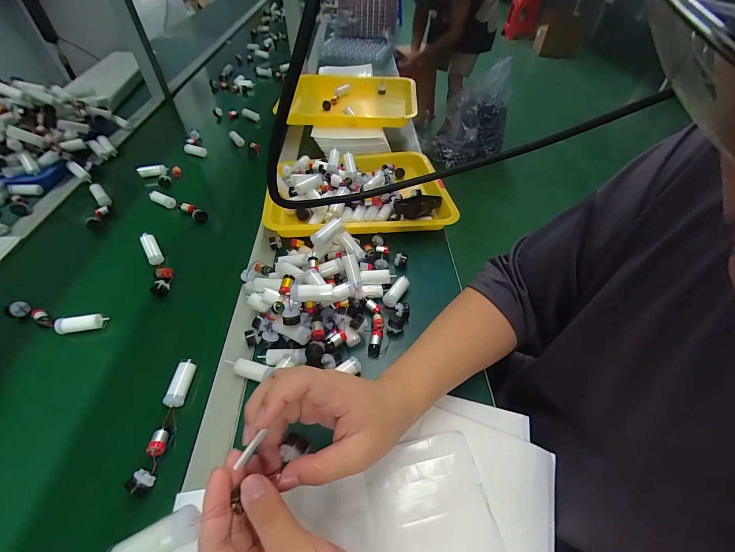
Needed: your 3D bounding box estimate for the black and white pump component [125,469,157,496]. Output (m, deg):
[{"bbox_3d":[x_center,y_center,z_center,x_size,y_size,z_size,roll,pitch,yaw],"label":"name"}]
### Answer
[{"bbox_3d":[-0.222,0.203,0.313,0.019,0.012,0.020,18,52,13],"label":"black and white pump component"}]

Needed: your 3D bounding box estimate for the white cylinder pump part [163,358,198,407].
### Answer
[{"bbox_3d":[-0.220,0.126,0.379,0.019,0.014,0.051,0,50,-2],"label":"white cylinder pump part"}]

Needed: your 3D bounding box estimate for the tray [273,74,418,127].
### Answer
[{"bbox_3d":[-0.037,-0.412,0.805,0.310,0.086,0.271,7,50,4],"label":"tray"}]

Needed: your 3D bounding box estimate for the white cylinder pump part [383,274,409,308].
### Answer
[{"bbox_3d":[0.043,0.023,0.462,0.018,0.014,0.056,30,55,22],"label":"white cylinder pump part"}]

